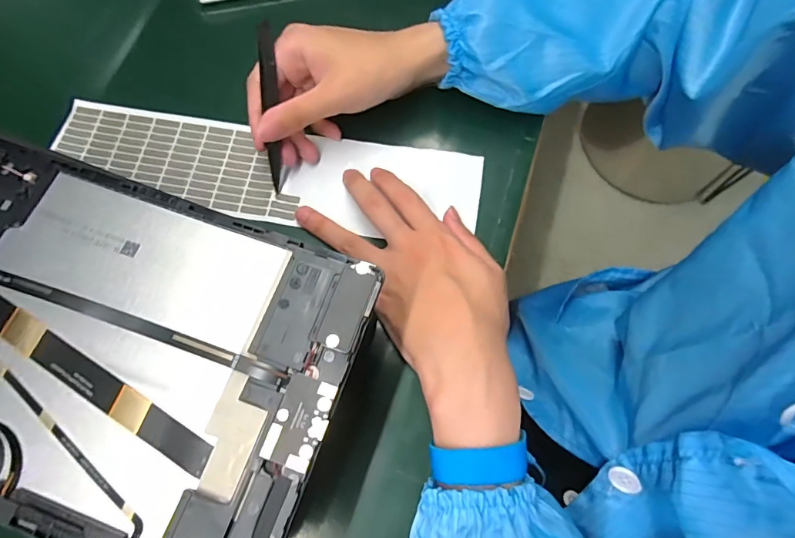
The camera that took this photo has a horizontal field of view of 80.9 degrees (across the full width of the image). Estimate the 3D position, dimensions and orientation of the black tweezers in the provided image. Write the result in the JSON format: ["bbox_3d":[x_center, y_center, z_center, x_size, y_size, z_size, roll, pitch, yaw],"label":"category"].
[{"bbox_3d":[-0.089,-0.110,0.327,0.009,0.005,0.113,1,112,0],"label":"black tweezers"}]

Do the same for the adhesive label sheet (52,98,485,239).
[{"bbox_3d":[-0.101,-0.074,0.359,0.323,0.011,0.076,8,73,3],"label":"adhesive label sheet"}]

